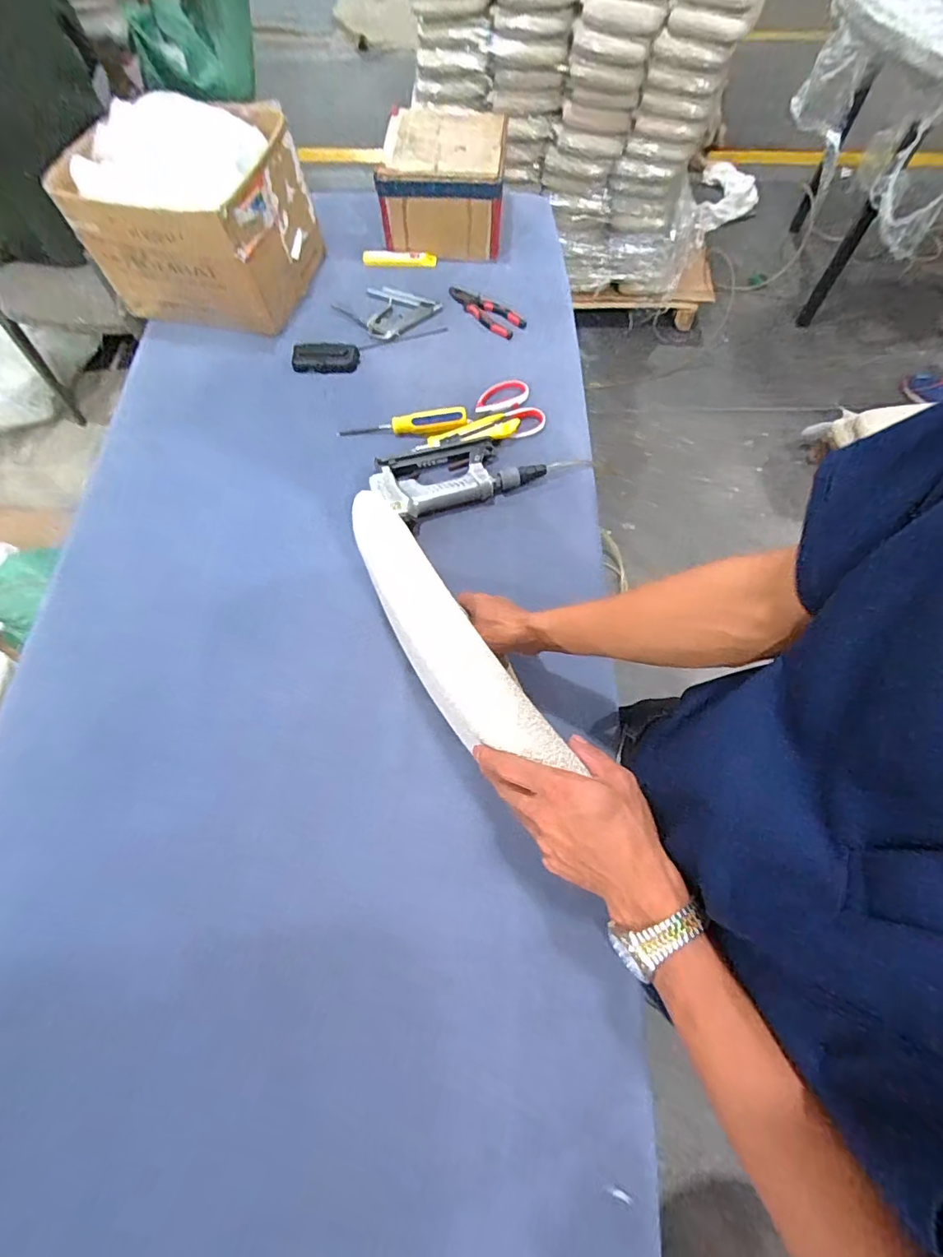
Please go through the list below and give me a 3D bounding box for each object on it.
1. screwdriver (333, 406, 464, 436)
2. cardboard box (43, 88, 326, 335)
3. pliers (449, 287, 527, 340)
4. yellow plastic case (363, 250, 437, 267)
[{"bbox_3d":[-0.107,-0.317,0.780,0.196,0.028,0.033,-5,66,-2],"label":"screwdriver"},{"bbox_3d":[-0.441,-0.661,0.821,0.313,0.212,0.240,6,66,4],"label":"cardboard box"},{"bbox_3d":[0.023,-0.561,0.897,0.155,0.012,0.054,39,72,16],"label":"pliers"},{"bbox_3d":[-0.135,-0.689,0.945,0.135,0.016,0.023,6,66,4],"label":"yellow plastic case"}]

